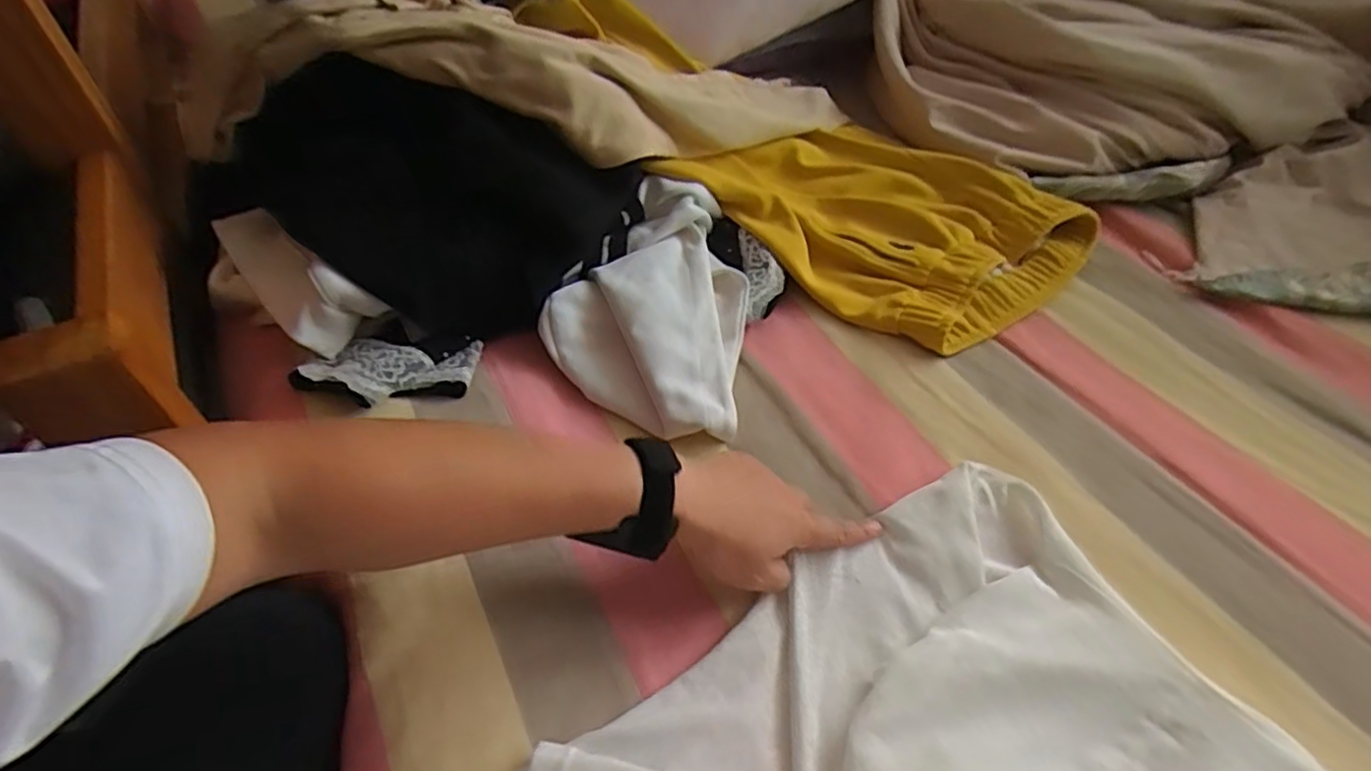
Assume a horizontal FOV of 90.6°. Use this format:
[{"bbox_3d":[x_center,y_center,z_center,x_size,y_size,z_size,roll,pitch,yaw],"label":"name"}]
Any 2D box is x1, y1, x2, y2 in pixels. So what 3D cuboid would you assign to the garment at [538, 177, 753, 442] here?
[{"bbox_3d":[-0.035,-0.083,0.652,0.187,0.072,0.272,6,50,4],"label":"garment"}]

